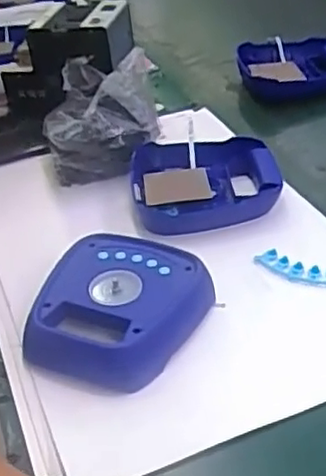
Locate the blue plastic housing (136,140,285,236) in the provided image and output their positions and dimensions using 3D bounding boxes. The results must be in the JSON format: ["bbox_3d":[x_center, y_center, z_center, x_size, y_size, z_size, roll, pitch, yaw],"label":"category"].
[{"bbox_3d":[0.052,-0.069,0.833,0.186,0.039,0.163,1,37,10],"label":"blue plastic housing"}]

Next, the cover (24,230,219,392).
[{"bbox_3d":[-0.043,0.067,0.658,0.161,0.045,0.172,8,39,19],"label":"cover"}]

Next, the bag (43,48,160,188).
[{"bbox_3d":[-0.085,-0.166,0.903,0.148,0.116,0.144,-9,36,-4],"label":"bag"}]

